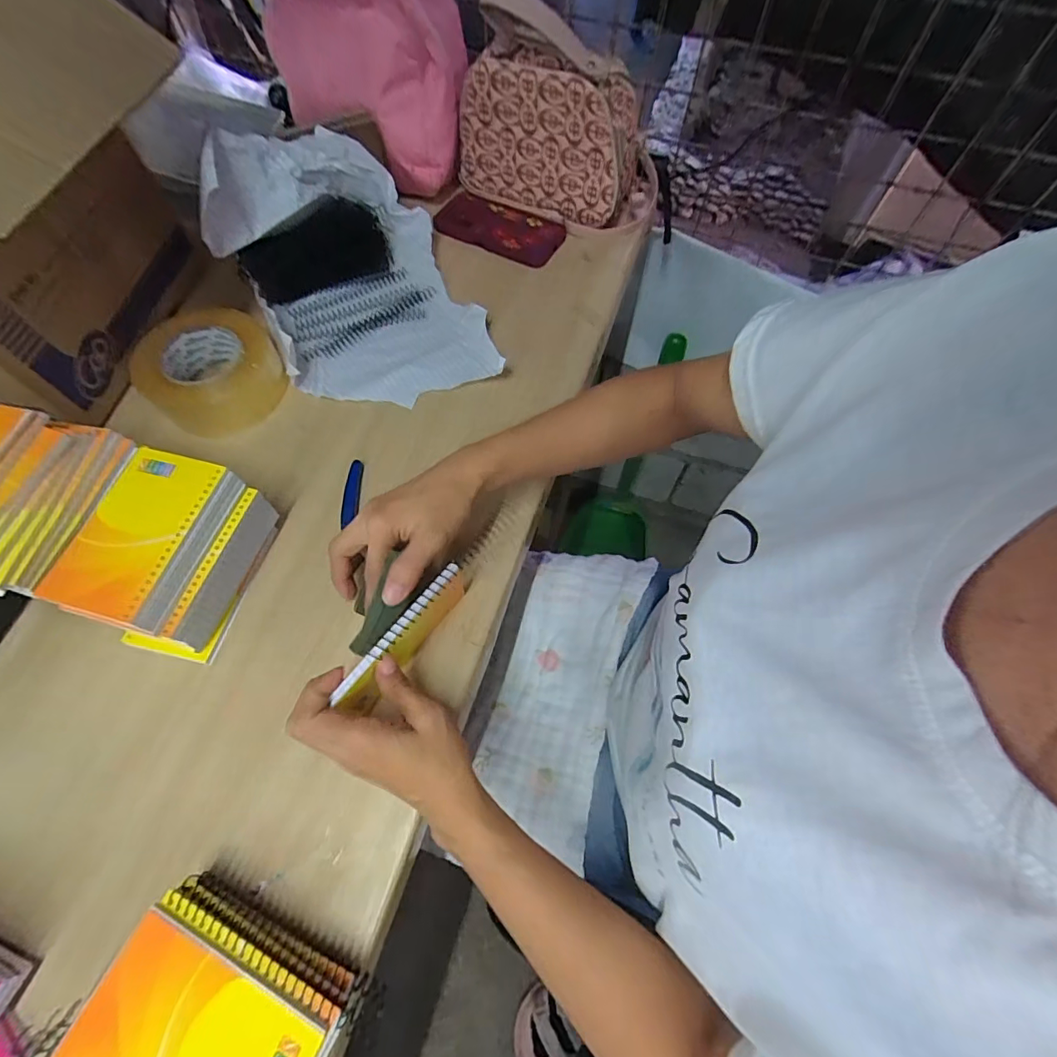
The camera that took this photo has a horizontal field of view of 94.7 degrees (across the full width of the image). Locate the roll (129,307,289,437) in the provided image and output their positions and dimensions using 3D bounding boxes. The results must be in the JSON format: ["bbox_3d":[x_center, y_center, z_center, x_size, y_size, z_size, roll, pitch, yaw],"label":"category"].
[{"bbox_3d":[-0.323,-0.164,0.499,0.121,0.055,0.118,0,65,1],"label":"roll"}]

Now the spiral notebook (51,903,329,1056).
[{"bbox_3d":[-0.189,0.288,0.268,0.129,0.008,0.082,23,67,11],"label":"spiral notebook"}]

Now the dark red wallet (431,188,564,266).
[{"bbox_3d":[-0.042,-0.396,0.640,0.169,0.012,0.093,22,67,11],"label":"dark red wallet"}]

